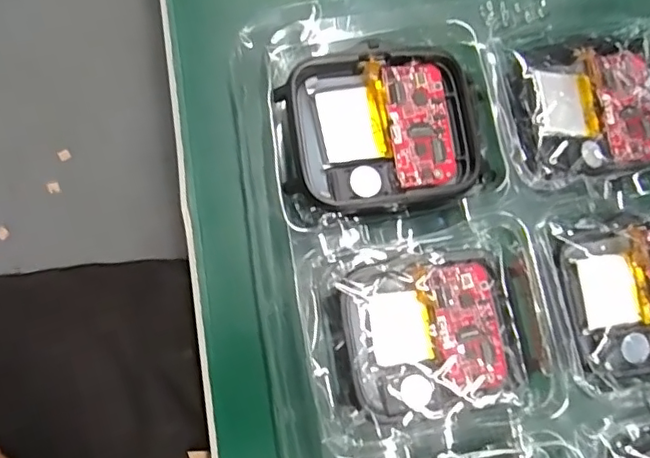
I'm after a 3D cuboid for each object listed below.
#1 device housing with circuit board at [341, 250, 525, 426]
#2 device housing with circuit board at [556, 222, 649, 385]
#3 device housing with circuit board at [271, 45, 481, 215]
[{"bbox_3d":[0.025,0.025,0.135,0.039,0.007,0.036,-11,80,-7],"label":"device housing with circuit board"},{"bbox_3d":[0.081,0.017,0.142,0.040,0.005,0.037,-13,80,-7],"label":"device housing with circuit board"},{"bbox_3d":[0.014,-0.022,0.140,0.045,0.014,0.037,-6,79,-6],"label":"device housing with circuit board"}]

